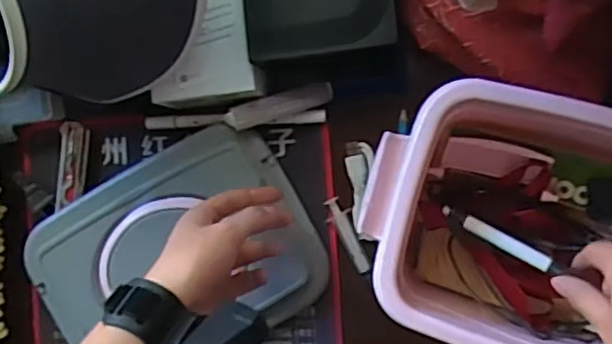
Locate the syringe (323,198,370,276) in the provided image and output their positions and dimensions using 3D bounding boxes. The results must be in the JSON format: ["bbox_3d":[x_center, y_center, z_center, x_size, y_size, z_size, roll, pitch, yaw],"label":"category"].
[{"bbox_3d":[0.038,0.056,0.580,0.022,0.009,0.071,-27,84,7],"label":"syringe"}]

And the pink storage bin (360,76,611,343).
[{"bbox_3d":[0.181,0.051,0.492,0.271,0.104,0.190,15,90,9],"label":"pink storage bin"}]

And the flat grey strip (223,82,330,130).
[{"bbox_3d":[-0.023,-0.058,0.571,0.094,0.011,0.019,-17,85,-7],"label":"flat grey strip"}]

